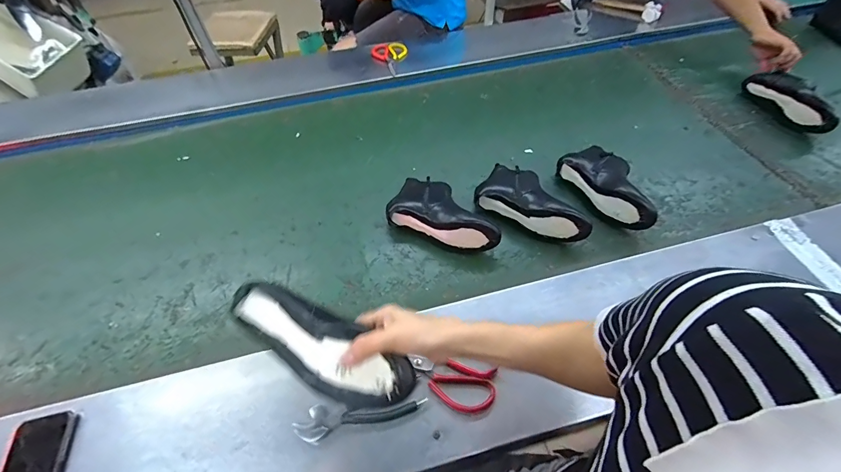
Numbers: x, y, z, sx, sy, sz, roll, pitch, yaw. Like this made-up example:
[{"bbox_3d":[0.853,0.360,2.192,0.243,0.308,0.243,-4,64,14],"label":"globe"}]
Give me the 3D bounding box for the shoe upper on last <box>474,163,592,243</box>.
[{"bbox_3d":[0.245,-0.079,0.790,0.242,0.071,0.133,28,58,21],"label":"shoe upper on last"}]

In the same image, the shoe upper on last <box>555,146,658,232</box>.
[{"bbox_3d":[0.420,-0.117,0.804,0.143,0.071,0.240,-24,55,-16],"label":"shoe upper on last"}]

